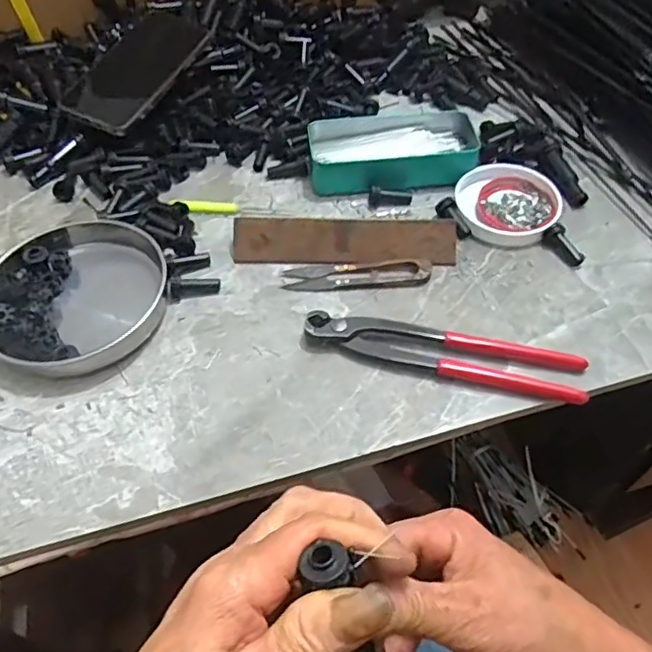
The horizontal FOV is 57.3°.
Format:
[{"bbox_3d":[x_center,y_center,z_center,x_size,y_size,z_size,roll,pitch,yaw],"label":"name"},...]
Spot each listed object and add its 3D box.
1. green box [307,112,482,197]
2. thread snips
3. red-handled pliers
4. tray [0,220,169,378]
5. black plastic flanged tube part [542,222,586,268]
[{"bbox_3d":[0.062,-0.162,0.550,0.150,0.028,0.076,-5,53,-2],"label":"green box"},{"bbox_3d":[0.025,-0.040,0.475,0.117,0.008,0.023,-1,53,1],"label":"thread snips"},{"bbox_3d":[0.082,0.018,0.422,0.193,0.018,0.037,11,54,10],"label":"red-handled pliers"},{"bbox_3d":[-0.196,-0.031,0.464,0.138,0.021,0.152,-31,58,-20],"label":"tray"},{"bbox_3d":[0.195,-0.065,0.487,0.015,0.011,0.039,-24,70,-16],"label":"black plastic flanged tube part"}]

